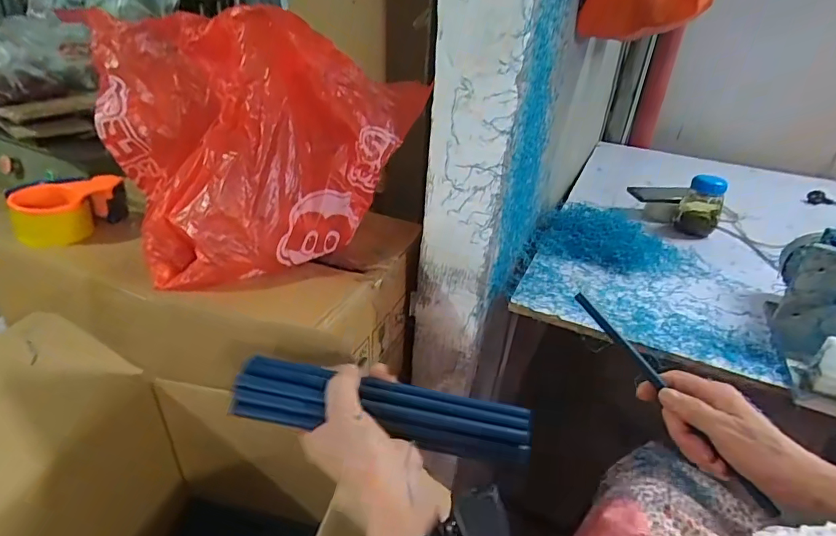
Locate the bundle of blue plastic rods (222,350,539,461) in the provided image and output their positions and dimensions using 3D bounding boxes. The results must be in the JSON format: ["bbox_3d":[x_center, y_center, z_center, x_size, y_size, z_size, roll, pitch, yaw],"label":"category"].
[{"bbox_3d":[-0.025,0.116,0.374,0.233,0.030,0.046,11,29,-3],"label":"bundle of blue plastic rods"}]

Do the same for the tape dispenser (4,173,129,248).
[{"bbox_3d":[-0.483,-0.085,0.651,0.070,0.068,0.134,21,33,28],"label":"tape dispenser"}]

